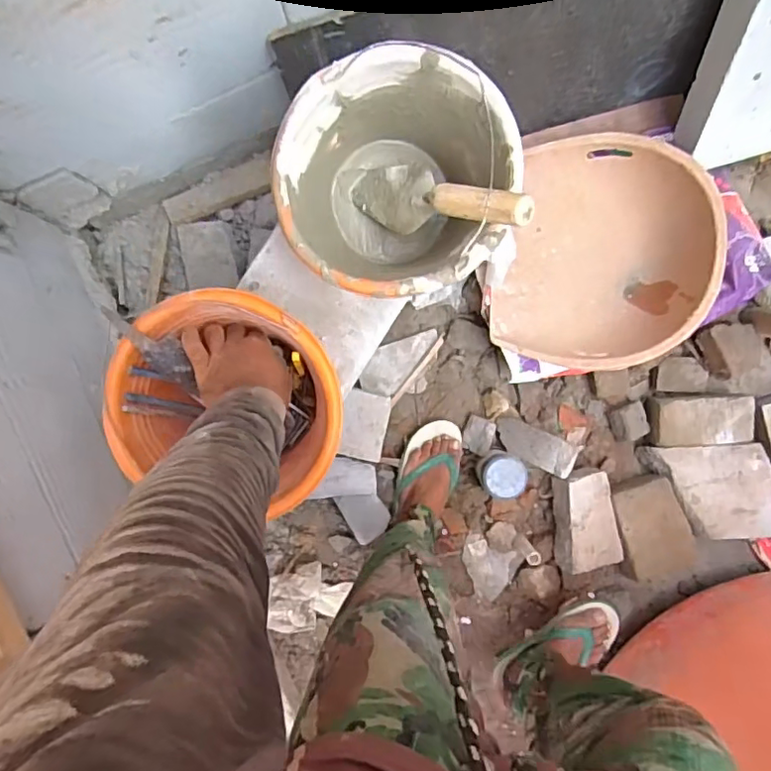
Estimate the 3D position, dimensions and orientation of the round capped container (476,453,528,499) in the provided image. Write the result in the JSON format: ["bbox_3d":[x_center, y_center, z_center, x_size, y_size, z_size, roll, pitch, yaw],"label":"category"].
[{"bbox_3d":[0.250,0.189,1.233,0.097,0.078,0.092,15,93,0],"label":"round capped container"}]

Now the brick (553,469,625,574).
[{"bbox_3d":[0.432,0.291,1.247,0.121,0.079,0.212,-3,94,-4],"label":"brick"}]

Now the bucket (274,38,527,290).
[{"bbox_3d":[0.008,-0.220,0.679,0.246,0.195,0.229,0,93,0],"label":"bucket"}]

